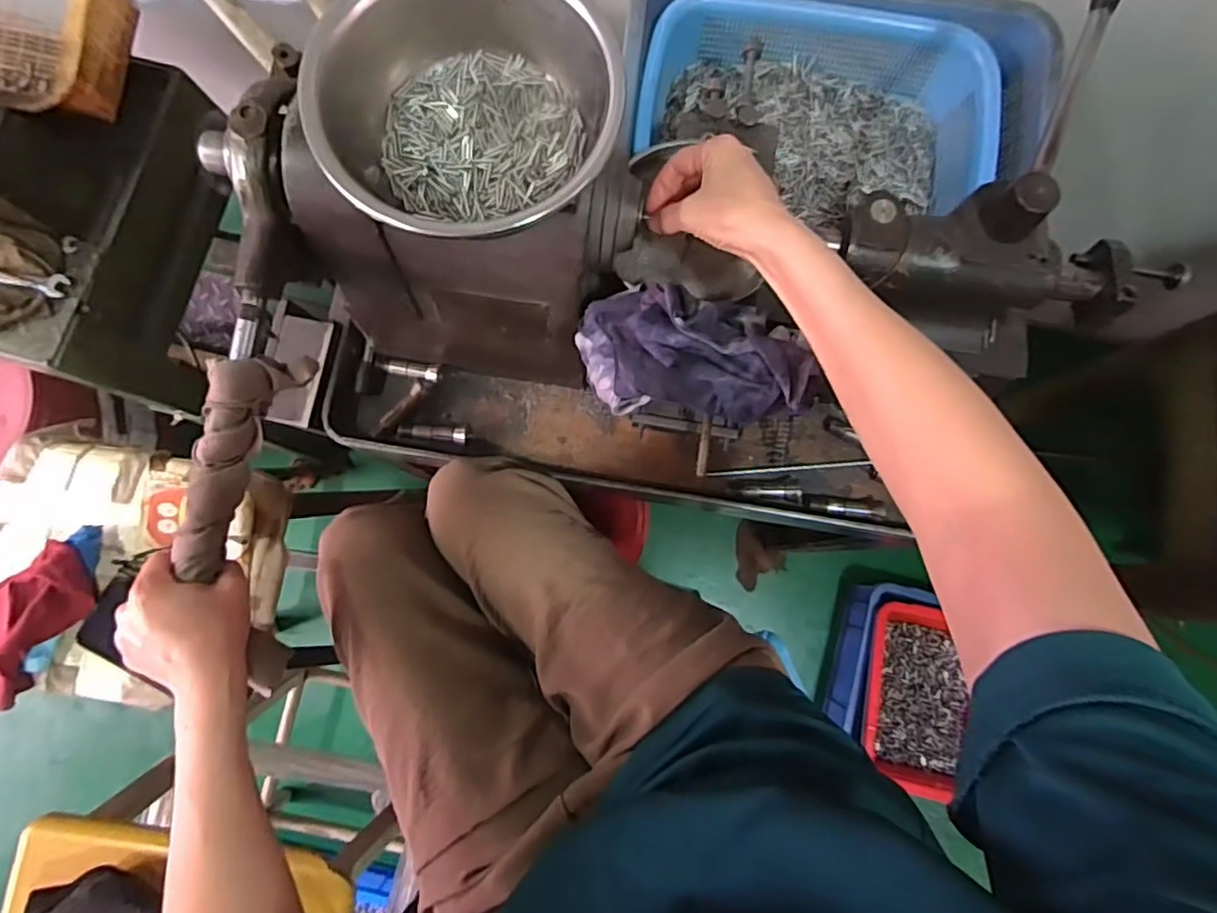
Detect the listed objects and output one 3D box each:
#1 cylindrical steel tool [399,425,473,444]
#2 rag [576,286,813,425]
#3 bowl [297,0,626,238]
[{"bbox_3d":[-0.185,-0.025,0.661,0.077,0.021,0.016,8,82,1],"label":"cylindrical steel tool"},{"bbox_3d":[0.058,-0.073,0.453,0.181,0.061,0.089,13,82,15],"label":"rag"},{"bbox_3d":[-0.083,-0.205,0.381,0.178,0.066,0.162,0,82,0],"label":"bowl"}]

